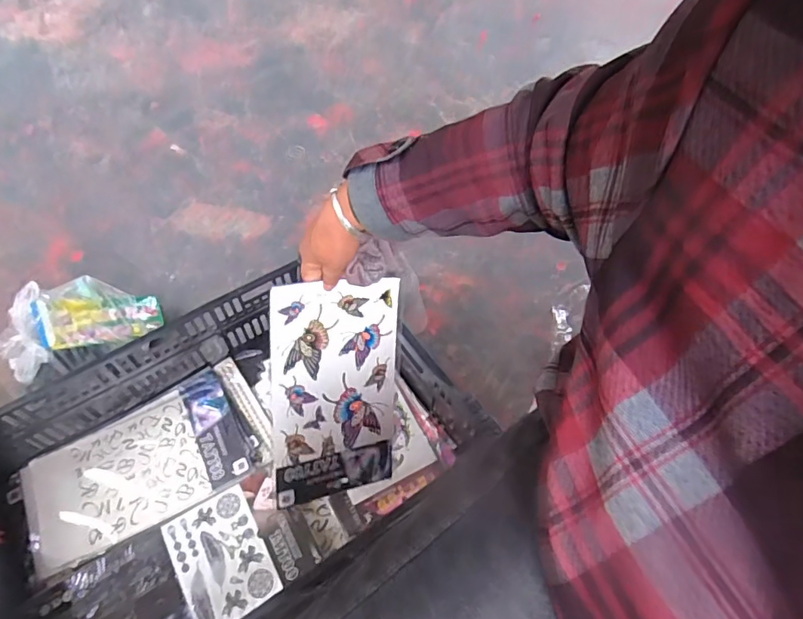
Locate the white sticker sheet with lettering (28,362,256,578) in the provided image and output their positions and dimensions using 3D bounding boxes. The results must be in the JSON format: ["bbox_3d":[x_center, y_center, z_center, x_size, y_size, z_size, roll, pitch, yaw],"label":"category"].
[{"bbox_3d":[-0.375,0.220,0.718,0.291,0.005,0.174,-27,61,-18],"label":"white sticker sheet with lettering"}]

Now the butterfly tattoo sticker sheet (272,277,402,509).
[{"bbox_3d":[-0.077,0.100,0.616,0.158,0.269,0.011,-7,16,-31],"label":"butterfly tattoo sticker sheet"}]

